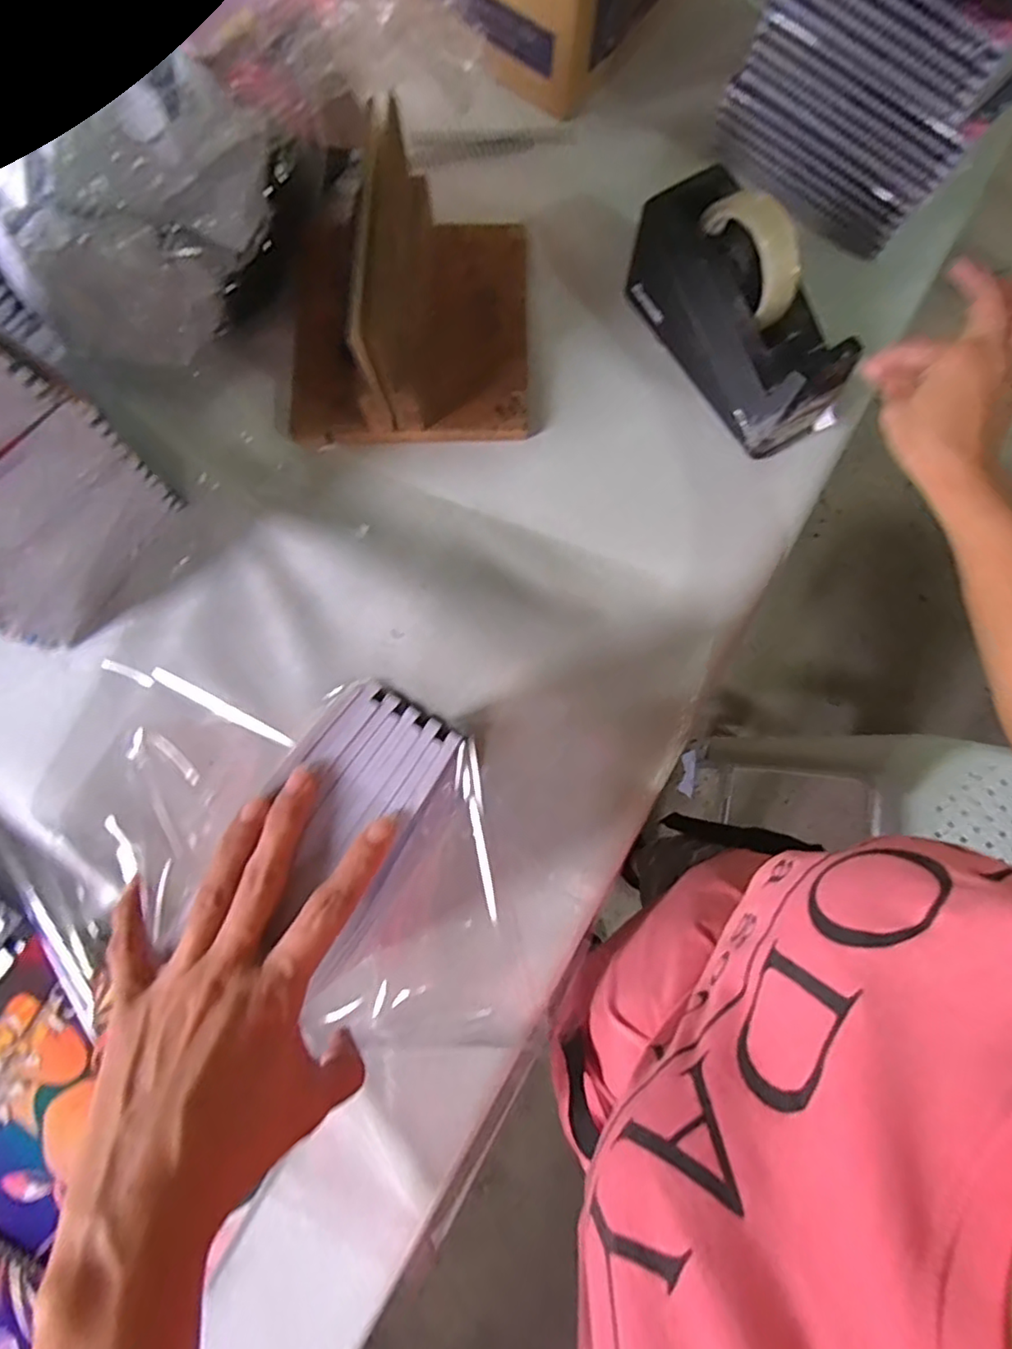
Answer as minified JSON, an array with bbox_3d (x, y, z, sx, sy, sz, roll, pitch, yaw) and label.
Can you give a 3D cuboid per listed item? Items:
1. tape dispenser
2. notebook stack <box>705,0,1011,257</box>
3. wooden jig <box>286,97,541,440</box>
[{"bbox_3d":[0.185,-0.285,0.487,0.068,0.120,0.205,-30,81,-7],"label":"tape dispenser"},{"bbox_3d":[0.303,-0.496,0.499,0.197,0.173,0.125,43,81,7],"label":"notebook stack"},{"bbox_3d":[-0.082,-0.312,0.495,0.198,0.125,0.203,-1,79,-1],"label":"wooden jig"}]

